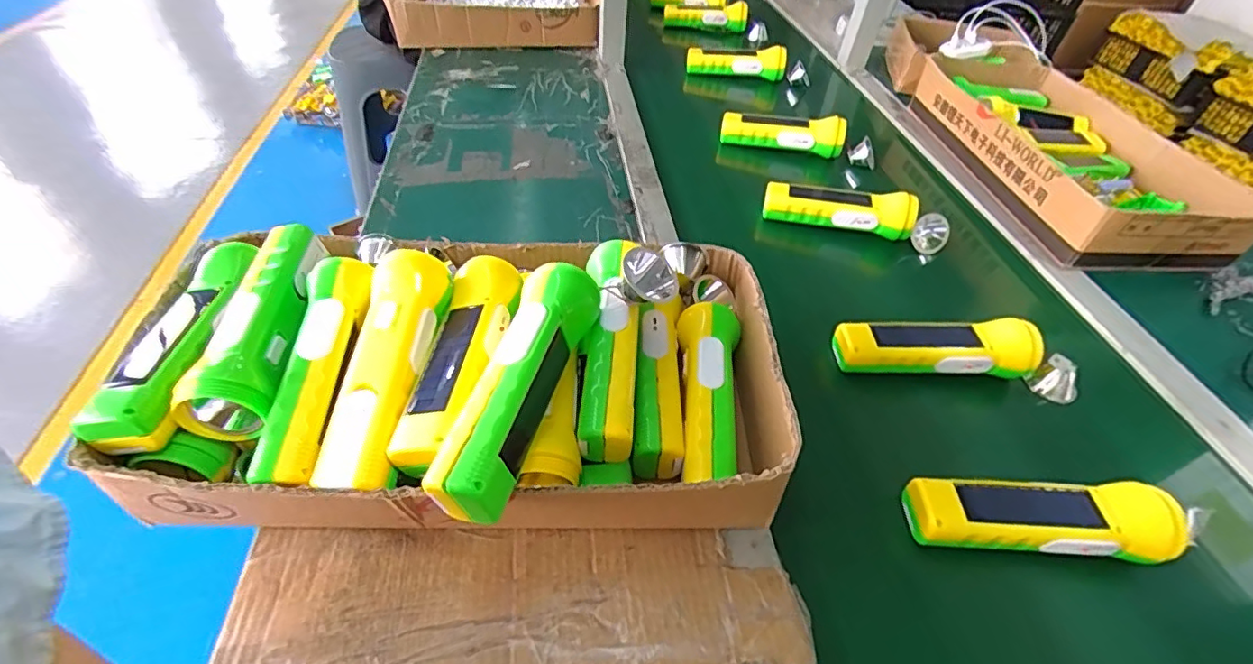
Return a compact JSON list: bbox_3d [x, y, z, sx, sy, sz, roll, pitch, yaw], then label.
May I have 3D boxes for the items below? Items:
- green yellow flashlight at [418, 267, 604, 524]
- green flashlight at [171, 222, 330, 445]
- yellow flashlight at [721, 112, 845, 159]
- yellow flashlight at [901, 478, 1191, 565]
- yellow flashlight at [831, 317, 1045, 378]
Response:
[{"bbox_3d":[-0.063,0.028,0.325,0.046,0.048,0.166,15,45,9],"label":"green yellow flashlight"},{"bbox_3d":[-0.240,-0.008,0.375,0.051,0.046,0.155,0,45,-6],"label":"green flashlight"},{"bbox_3d":[0.216,-0.280,0.764,0.168,0.046,0.045,7,45,1],"label":"yellow flashlight"},{"bbox_3d":[0.281,0.131,0.381,0.166,0.054,0.051,4,45,-2],"label":"yellow flashlight"},{"bbox_3d":[0.280,0.012,0.488,0.191,0.047,0.049,4,45,-2],"label":"yellow flashlight"}]

